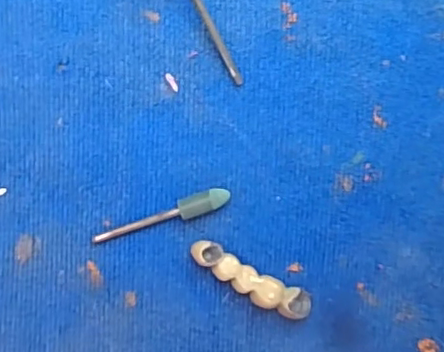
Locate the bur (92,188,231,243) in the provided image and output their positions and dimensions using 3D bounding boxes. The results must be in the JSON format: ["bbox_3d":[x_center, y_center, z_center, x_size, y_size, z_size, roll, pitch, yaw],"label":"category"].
[{"bbox_3d":[-0.018,0.011,0.170,0.040,0.006,0.006,-17,98,0],"label":"bur"}]

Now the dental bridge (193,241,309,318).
[{"bbox_3d":[0.009,0.030,0.172,0.038,0.010,0.009,29,95,-5],"label":"dental bridge"}]

